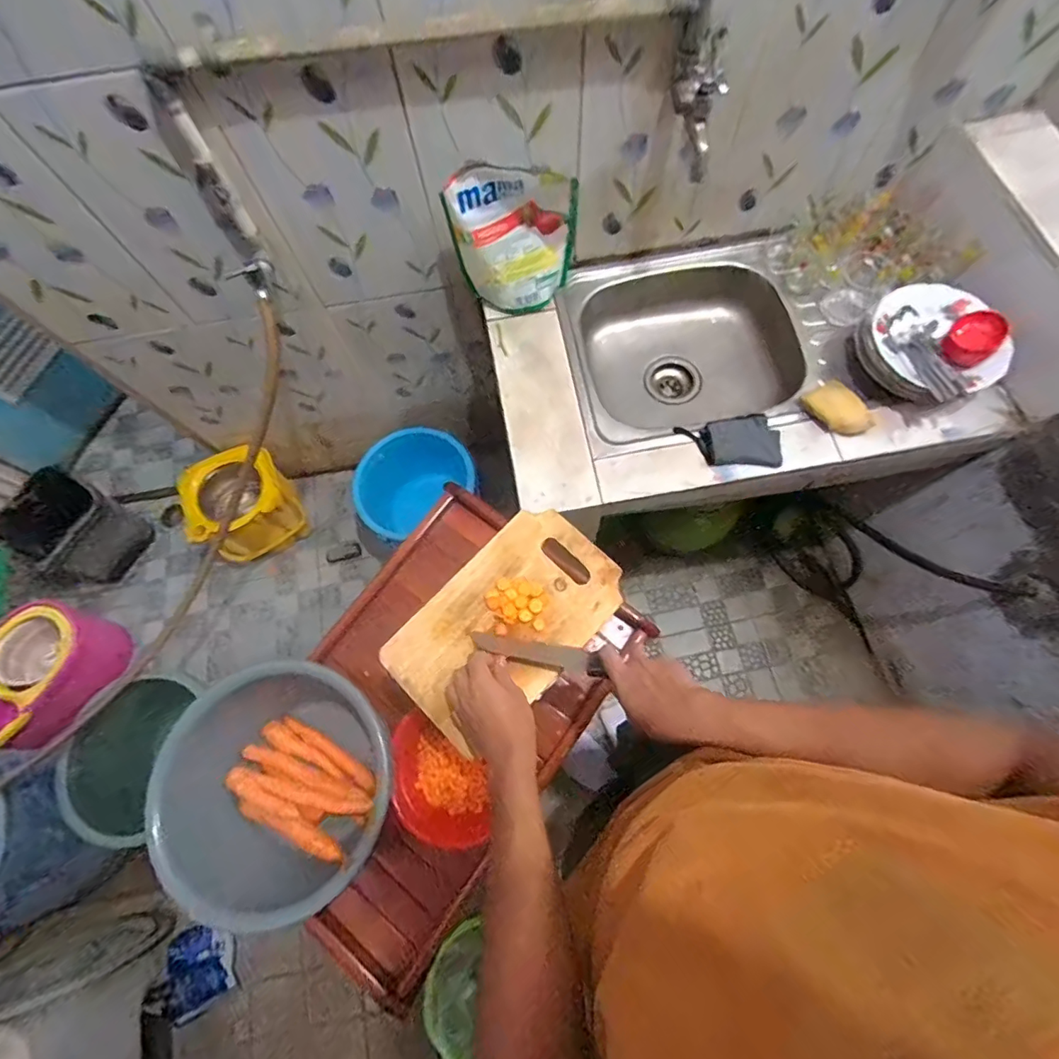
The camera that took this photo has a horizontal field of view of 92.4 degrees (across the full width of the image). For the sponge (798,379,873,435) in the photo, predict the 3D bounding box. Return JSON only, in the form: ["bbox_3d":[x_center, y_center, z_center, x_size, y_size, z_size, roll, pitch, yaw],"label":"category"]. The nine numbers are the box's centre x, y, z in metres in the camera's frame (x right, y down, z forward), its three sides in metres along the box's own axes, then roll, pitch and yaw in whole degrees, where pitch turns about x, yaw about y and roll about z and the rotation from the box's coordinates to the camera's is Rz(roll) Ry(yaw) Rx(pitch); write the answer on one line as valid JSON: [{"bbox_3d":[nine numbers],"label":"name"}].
[{"bbox_3d":[0.502,-0.195,0.823,0.062,0.046,0.103,-40,74,-10],"label":"sponge"}]

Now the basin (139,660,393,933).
[{"bbox_3d":[-0.327,0.354,0.704,0.298,0.188,0.280,-1,71,2],"label":"basin"}]

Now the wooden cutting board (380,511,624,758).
[{"bbox_3d":[-0.028,0.114,0.644,0.181,0.024,0.294,42,78,14],"label":"wooden cutting board"}]

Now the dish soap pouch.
[{"bbox_3d":[-0.024,-0.470,0.833,0.197,0.232,0.068,-1,71,2],"label":"dish soap pouch"}]

